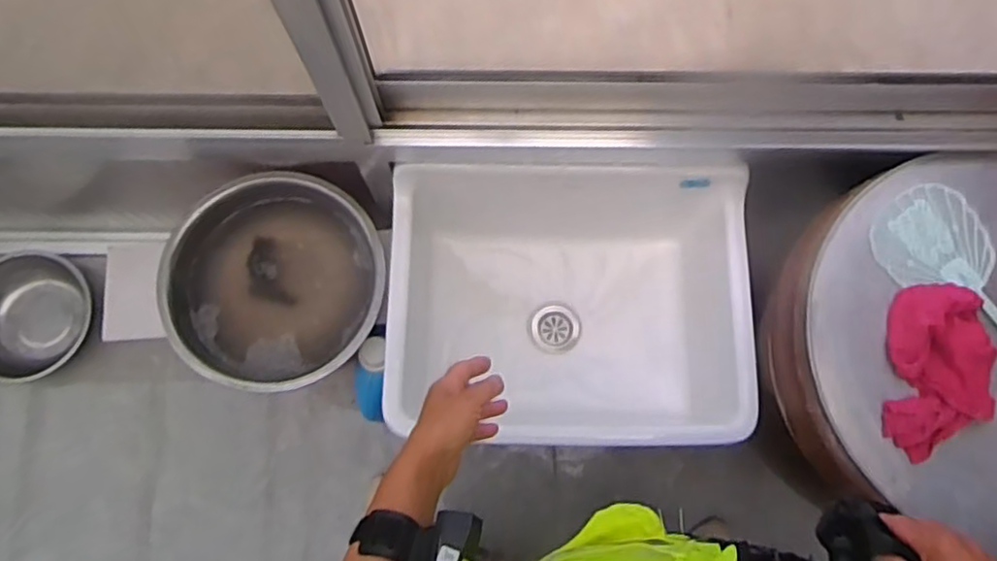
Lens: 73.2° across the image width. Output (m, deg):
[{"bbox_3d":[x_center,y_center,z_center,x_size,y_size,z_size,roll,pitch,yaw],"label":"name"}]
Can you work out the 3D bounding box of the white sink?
[{"bbox_3d":[0.102,0.032,1.063,0.515,0.246,0.435,-1,78,-2],"label":"white sink"}]

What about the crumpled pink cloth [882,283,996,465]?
[{"bbox_3d":[0.541,0.110,0.811,0.125,0.032,0.206,9,77,1],"label":"crumpled pink cloth"}]

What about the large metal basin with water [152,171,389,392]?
[{"bbox_3d":[-0.339,0.001,1.032,0.325,0.092,0.309,0,77,-1],"label":"large metal basin with water"}]

